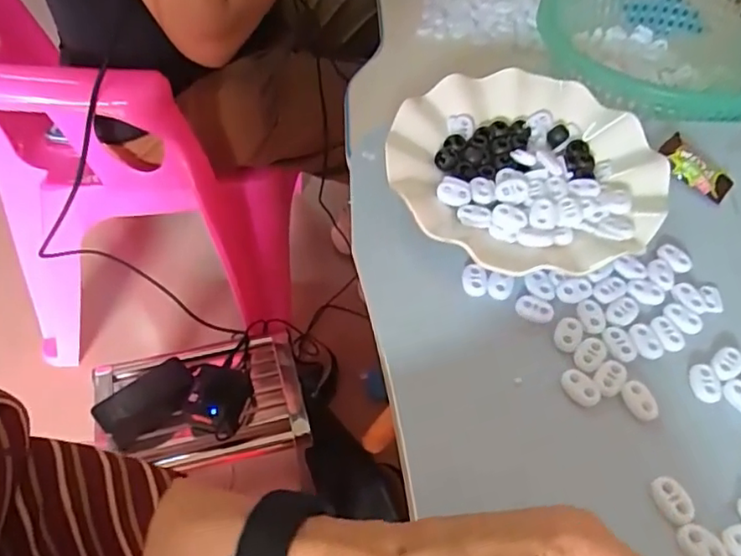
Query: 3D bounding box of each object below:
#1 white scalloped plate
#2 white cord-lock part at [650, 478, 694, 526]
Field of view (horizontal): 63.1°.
[{"bbox_3d":[0.103,-0.076,0.403,0.173,0.039,0.173,1,50,-1],"label":"white scalloped plate"},{"bbox_3d":[0.144,0.106,0.287,0.014,0.007,0.022,-12,52,-11],"label":"white cord-lock part"}]

